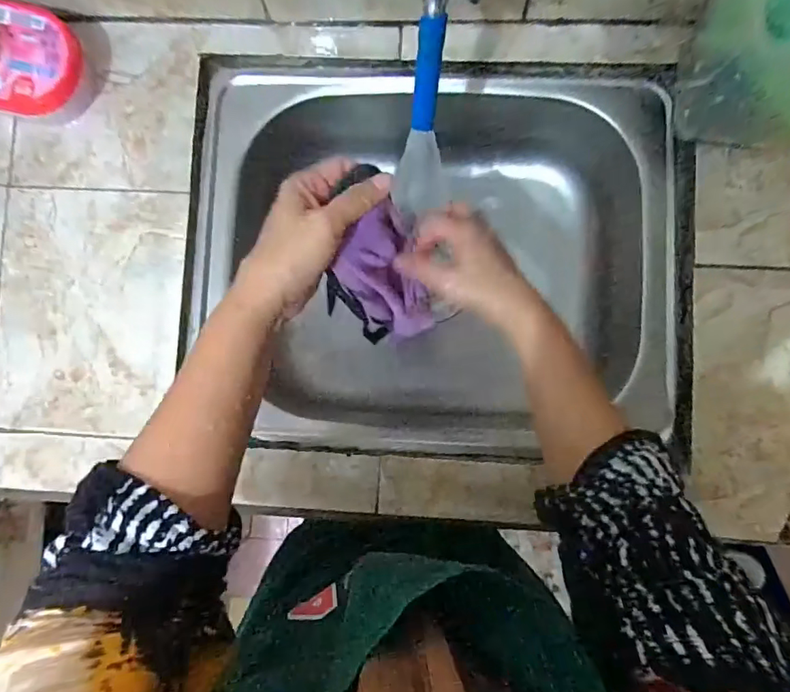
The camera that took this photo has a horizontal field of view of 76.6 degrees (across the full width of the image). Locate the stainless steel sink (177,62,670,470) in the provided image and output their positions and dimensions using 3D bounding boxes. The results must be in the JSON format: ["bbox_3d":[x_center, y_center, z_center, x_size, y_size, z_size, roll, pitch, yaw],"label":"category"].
[{"bbox_3d":[0.039,-0.108,0.581,0.488,0.157,0.382,-2,87,3],"label":"stainless steel sink"}]

